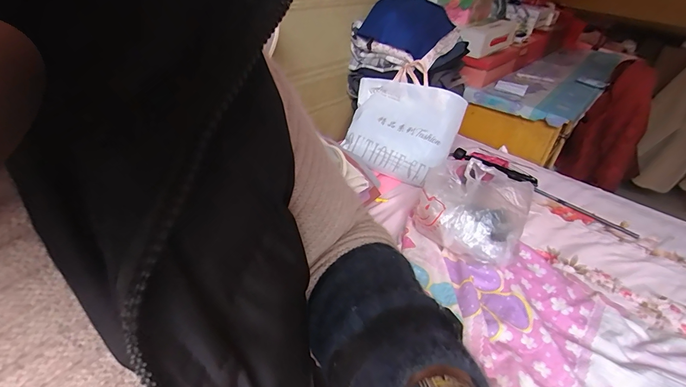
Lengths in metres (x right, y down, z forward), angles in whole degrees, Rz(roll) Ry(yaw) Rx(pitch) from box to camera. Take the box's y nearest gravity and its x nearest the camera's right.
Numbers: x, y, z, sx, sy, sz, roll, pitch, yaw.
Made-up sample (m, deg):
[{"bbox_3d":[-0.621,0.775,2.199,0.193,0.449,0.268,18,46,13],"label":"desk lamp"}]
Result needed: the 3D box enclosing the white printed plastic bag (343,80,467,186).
[{"bbox_3d":[0.165,-0.179,1.010,0.299,0.264,0.092,18,-4,2],"label":"white printed plastic bag"}]

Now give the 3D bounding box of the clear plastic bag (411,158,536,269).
[{"bbox_3d":[0.273,0.027,0.760,0.220,0.098,0.201,25,40,24],"label":"clear plastic bag"}]

